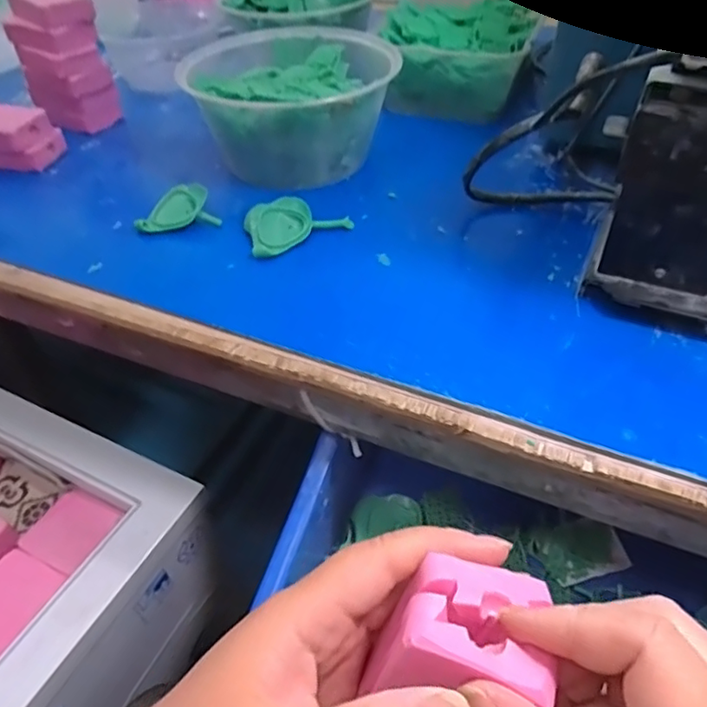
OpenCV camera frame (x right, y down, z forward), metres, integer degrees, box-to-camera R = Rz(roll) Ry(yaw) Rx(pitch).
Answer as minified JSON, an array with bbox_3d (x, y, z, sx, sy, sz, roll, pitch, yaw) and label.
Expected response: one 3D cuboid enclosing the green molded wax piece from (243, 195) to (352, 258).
[{"bbox_3d":[-0.041,-0.093,0.405,0.071,0.018,0.041,-21,48,-17],"label":"green molded wax piece"}]

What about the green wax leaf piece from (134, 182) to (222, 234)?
[{"bbox_3d":[-0.127,-0.104,0.422,0.057,0.020,0.032,-7,45,-4],"label":"green wax leaf piece"}]

